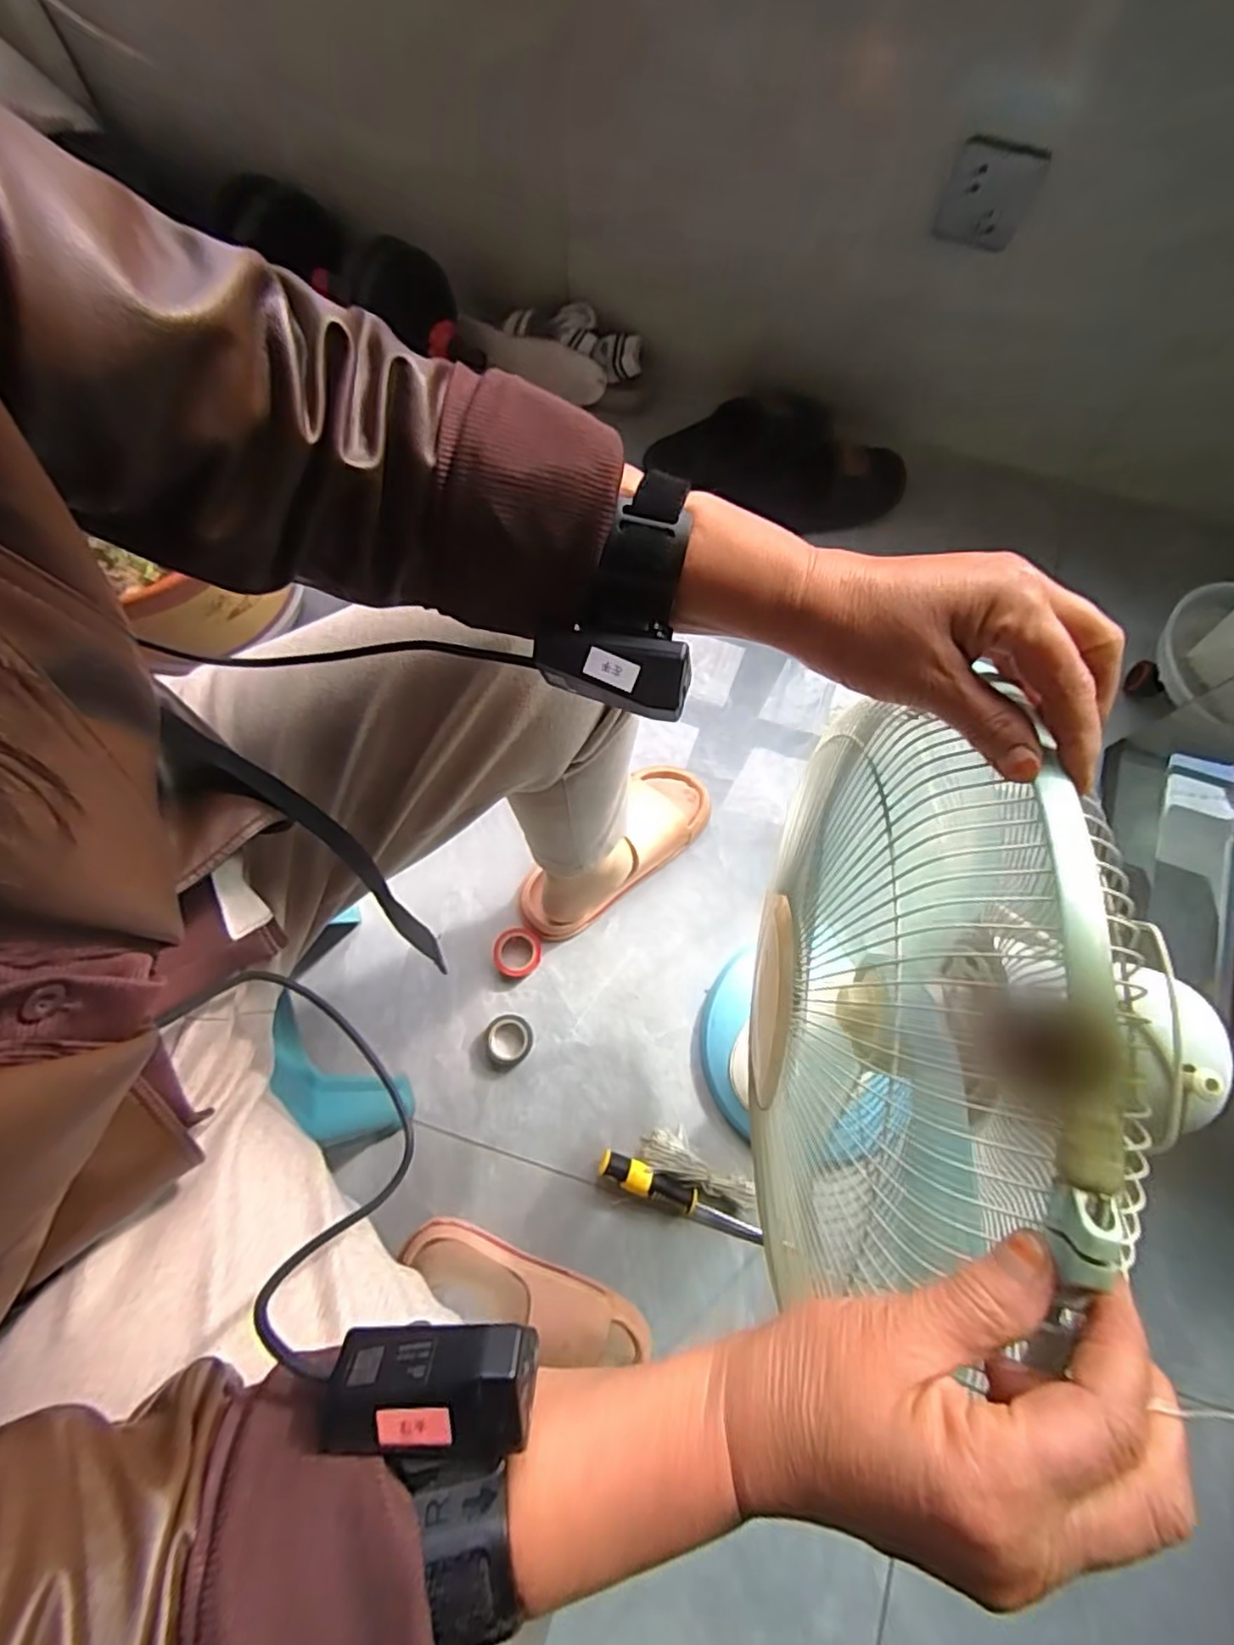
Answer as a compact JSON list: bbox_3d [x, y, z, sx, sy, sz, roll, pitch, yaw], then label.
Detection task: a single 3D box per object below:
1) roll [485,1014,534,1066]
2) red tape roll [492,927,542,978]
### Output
[{"bbox_3d":[-0.123,0.247,0.763,0.053,0.019,0.054,0,76,-1],"label":"roll"},{"bbox_3d":[-0.116,0.152,0.784,0.055,0.018,0.056,0,76,-1],"label":"red tape roll"}]

